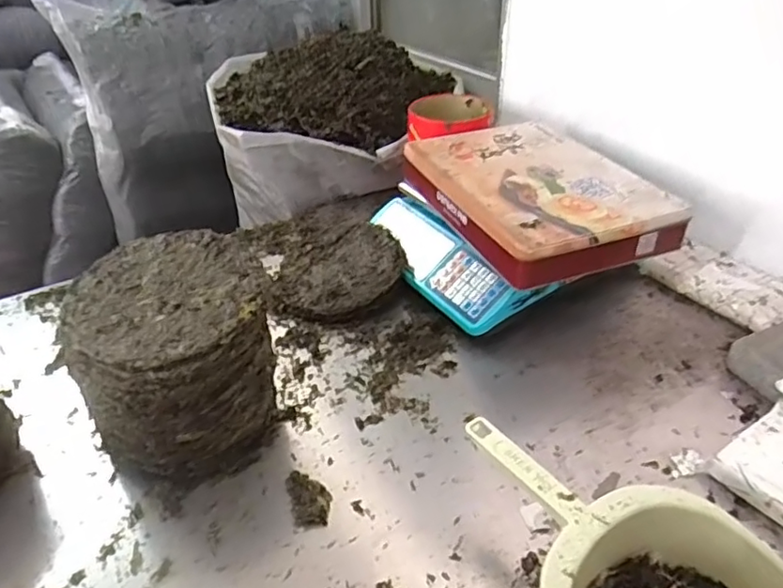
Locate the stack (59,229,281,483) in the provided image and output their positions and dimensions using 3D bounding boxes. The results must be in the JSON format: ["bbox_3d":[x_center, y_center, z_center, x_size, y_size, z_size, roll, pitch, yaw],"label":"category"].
[{"bbox_3d":[-0.229,0.072,0.657,0.184,0.198,0.192,-8,35,-10],"label":"stack"}]

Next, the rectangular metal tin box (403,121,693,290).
[{"bbox_3d":[0.211,-0.152,0.889,0.267,0.066,0.370,-13,36,-18],"label":"rectangular metal tin box"}]

